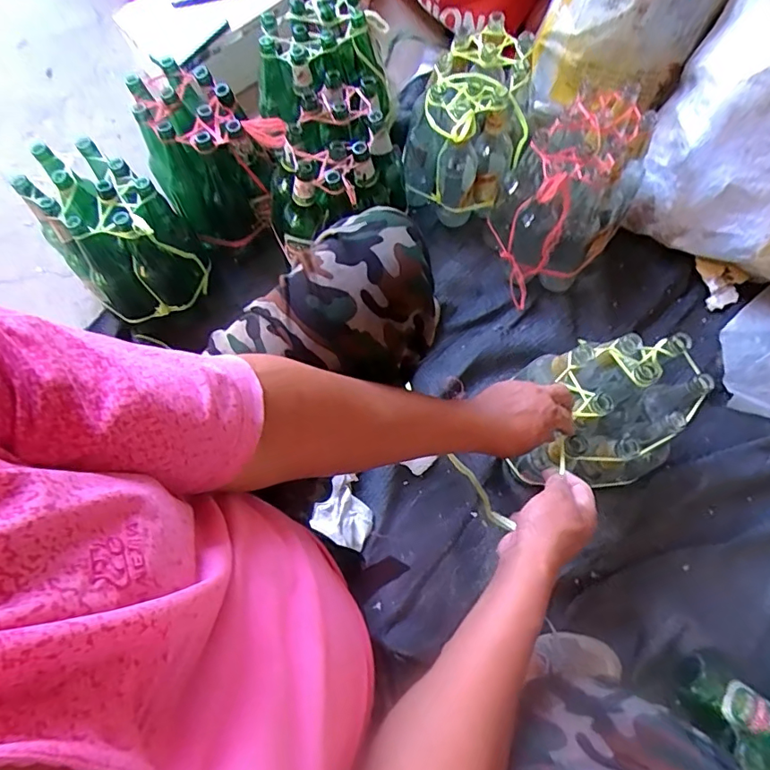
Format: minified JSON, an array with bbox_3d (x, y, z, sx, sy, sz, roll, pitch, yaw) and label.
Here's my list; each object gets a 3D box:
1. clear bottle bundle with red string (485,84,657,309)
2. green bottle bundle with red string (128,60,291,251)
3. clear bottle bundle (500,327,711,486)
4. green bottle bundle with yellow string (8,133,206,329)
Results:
[{"bbox_3d":[0.308,-0.321,0.896,0.202,0.236,0.295,34,77,11],"label":"clear bottle bundle with red string"},{"bbox_3d":[-0.324,-0.417,0.954,0.197,0.216,0.265,-41,76,-10],"label":"green bottle bundle with red string"},{"bbox_3d":[0.318,0.050,0.767,0.221,0.219,0.174,-1,73,1],"label":"clear bottle bundle"},{"bbox_3d":[-0.463,-0.259,0.923,0.194,0.252,0.270,-43,77,-11],"label":"green bottle bundle with yellow string"}]

